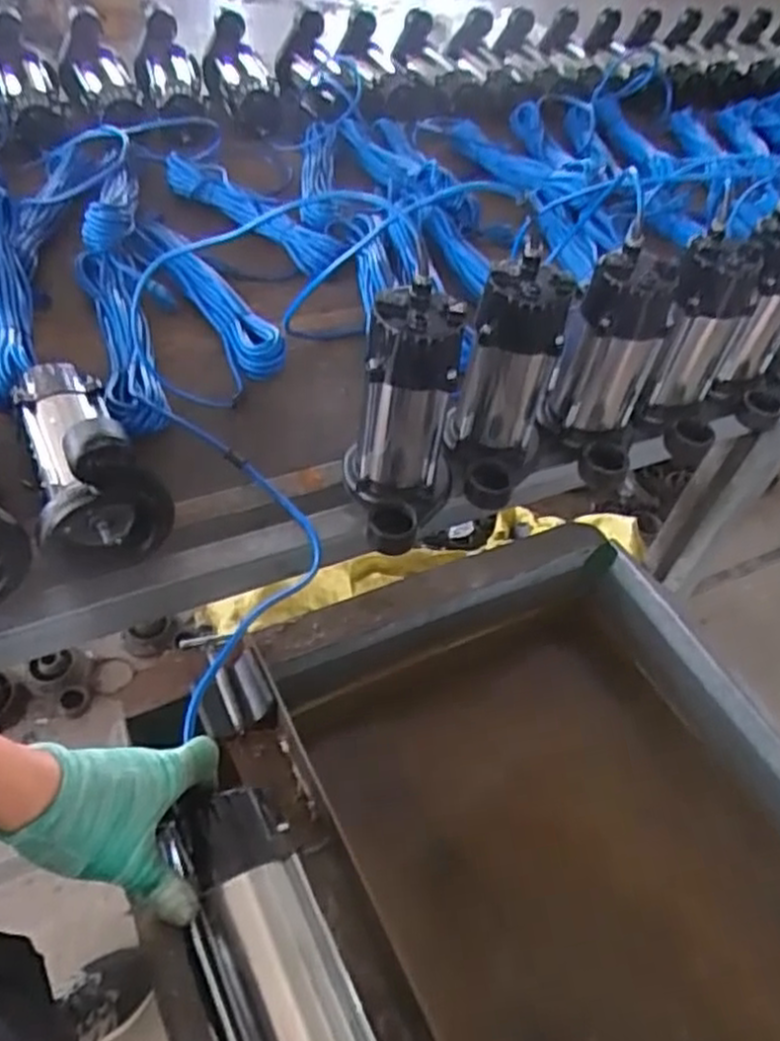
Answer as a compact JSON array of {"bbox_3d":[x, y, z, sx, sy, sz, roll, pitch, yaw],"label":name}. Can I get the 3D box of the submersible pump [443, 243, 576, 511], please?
[{"bbox_3d":[0.123,-0.147,0.820,0.104,0.226,0.129,26,50,14],"label":"submersible pump"}]

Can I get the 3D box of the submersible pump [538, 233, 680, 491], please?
[{"bbox_3d":[0.247,-0.167,0.858,0.110,0.229,0.122,15,48,4],"label":"submersible pump"}]

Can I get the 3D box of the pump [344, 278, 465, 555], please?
[{"bbox_3d":[0.026,-0.095,0.765,0.110,0.232,0.135,-13,52,-20],"label":"pump"}]

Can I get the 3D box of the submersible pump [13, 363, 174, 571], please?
[{"bbox_3d":[-0.318,-0.082,0.749,0.107,0.154,0.223,-21,55,-25],"label":"submersible pump"}]

